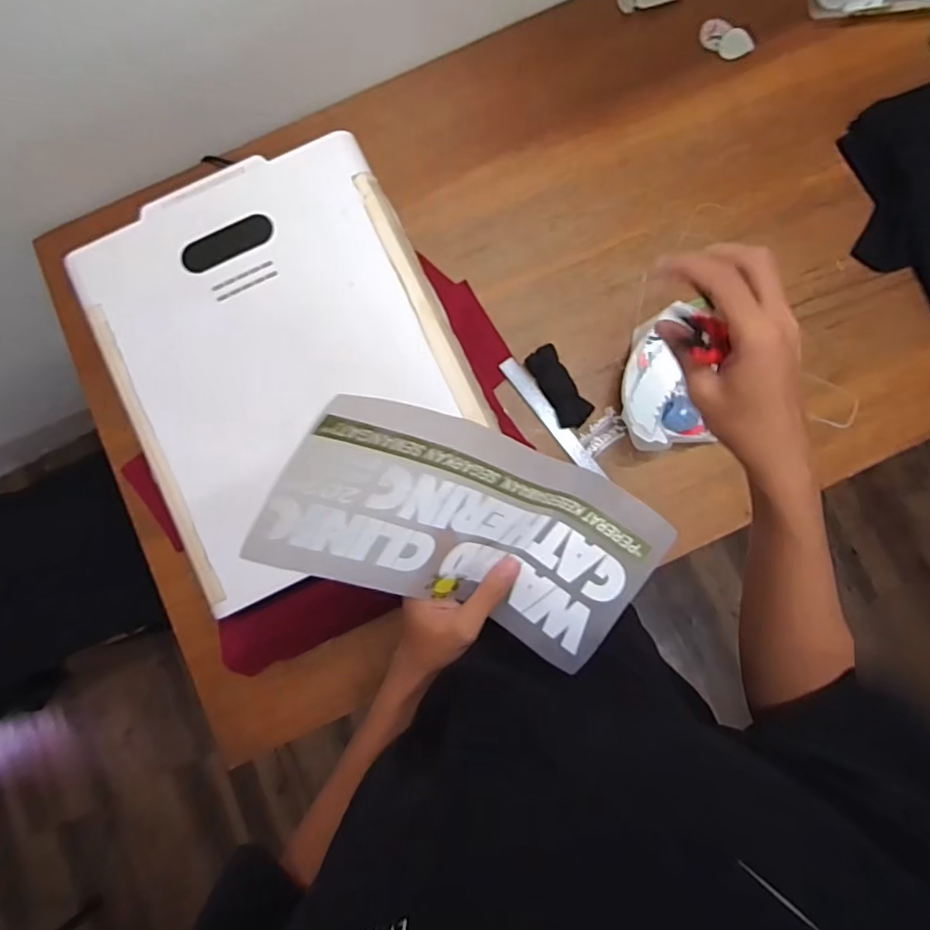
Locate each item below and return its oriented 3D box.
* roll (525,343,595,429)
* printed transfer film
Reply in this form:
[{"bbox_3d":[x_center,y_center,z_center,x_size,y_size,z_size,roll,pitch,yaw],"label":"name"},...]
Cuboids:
[{"bbox_3d":[0.142,-0.116,0.811,0.049,0.028,0.127,-31,83,-2],"label":"roll"},{"bbox_3d":[0.007,0.047,0.363,0.263,0.079,0.127,22,84,-27],"label":"printed transfer film"}]

